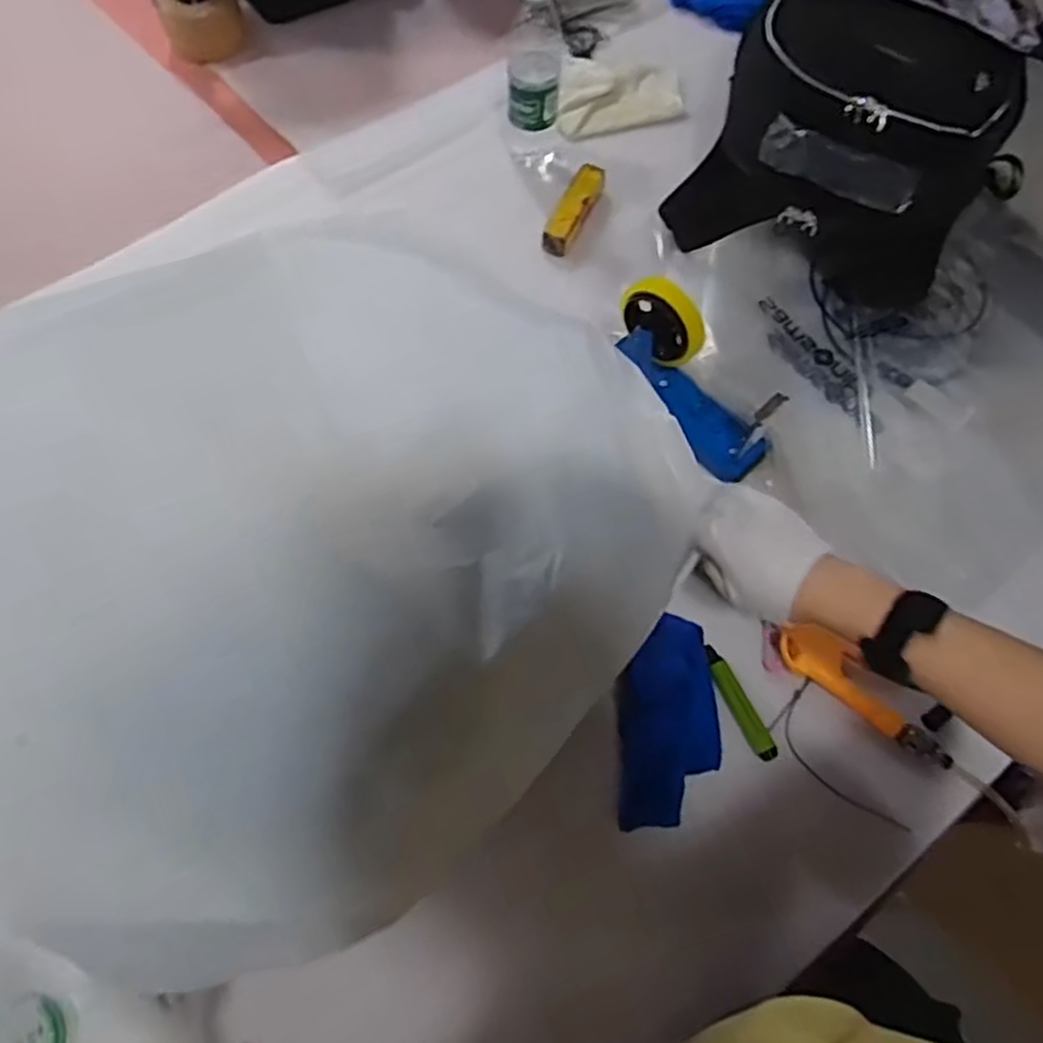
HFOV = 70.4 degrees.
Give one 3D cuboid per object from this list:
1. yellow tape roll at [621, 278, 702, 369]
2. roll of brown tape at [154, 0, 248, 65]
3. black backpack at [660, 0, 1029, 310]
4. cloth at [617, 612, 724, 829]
[{"bbox_3d":[0.142,-0.200,0.745,0.095,0.089,0.027,41,72,15],"label":"yellow tape roll"},{"bbox_3d":[-0.455,-0.720,1.050,0.108,0.064,0.118,1,69,-2],"label":"roll of brown tape"},{"bbox_3d":[0.370,-0.427,0.833,0.303,0.239,0.278,28,70,9],"label":"black backpack"},{"bbox_3d":[0.138,0.176,0.676,0.100,0.043,0.193,0,69,-2],"label":"cloth"}]

